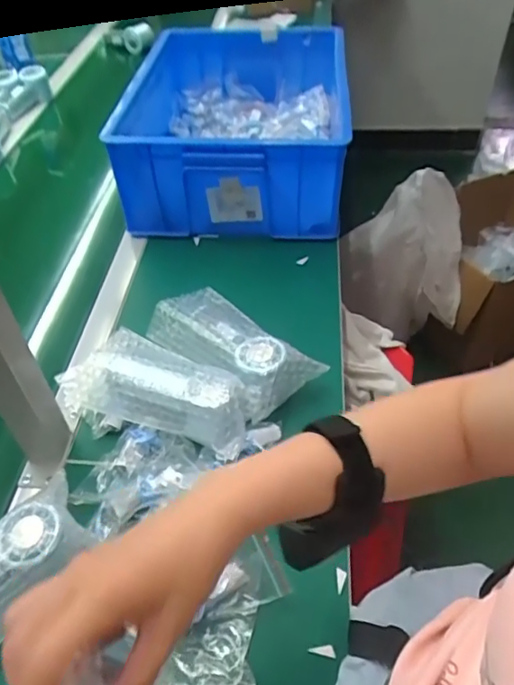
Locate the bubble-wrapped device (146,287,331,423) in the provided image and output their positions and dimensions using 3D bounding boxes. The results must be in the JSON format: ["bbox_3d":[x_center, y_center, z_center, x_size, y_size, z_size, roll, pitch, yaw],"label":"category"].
[{"bbox_3d":[-0.036,-0.001,0.638,0.108,0.045,0.205,-35,55,-27],"label":"bubble-wrapped device"}]

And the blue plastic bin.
[{"bbox_3d":[-0.035,-0.356,0.888,0.323,0.168,0.410,1,47,2],"label":"blue plastic bin"}]

